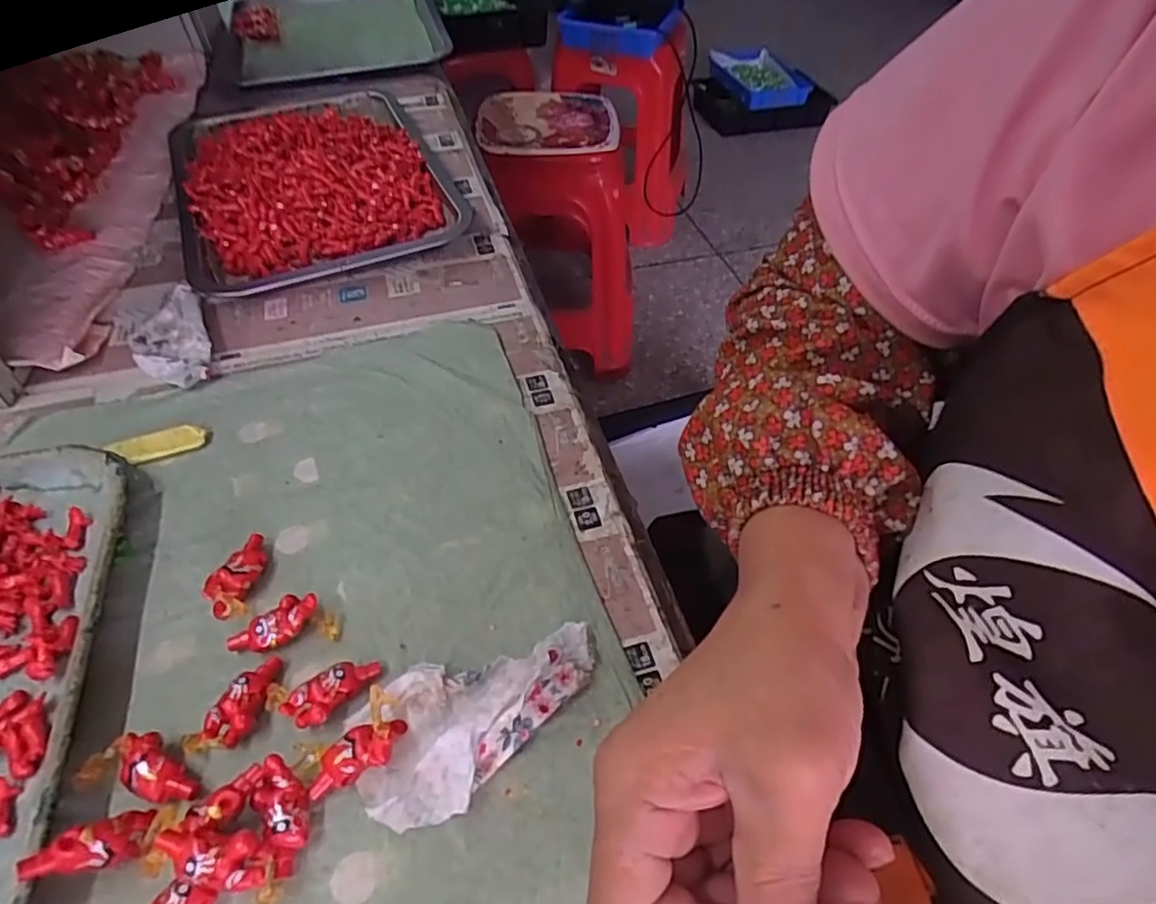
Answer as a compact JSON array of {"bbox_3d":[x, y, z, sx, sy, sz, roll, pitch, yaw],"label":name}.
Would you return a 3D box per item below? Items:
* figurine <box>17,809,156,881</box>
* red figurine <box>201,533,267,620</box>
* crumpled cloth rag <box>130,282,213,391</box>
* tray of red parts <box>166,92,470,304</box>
[{"bbox_3d":[-0.177,0.144,0.242,0.040,0.013,0.015,8,33,-52],"label":"figurine"},{"bbox_3d":[-0.168,0.062,0.326,0.021,0.014,0.044,1,49,-2],"label":"red figurine"},{"bbox_3d":[-0.271,-0.076,0.439,0.048,0.017,0.096,-24,54,-22],"label":"crumpled cloth rag"},{"bbox_3d":[-0.229,-0.237,0.563,0.209,0.038,0.292,-18,52,-18],"label":"tray of red parts"}]

